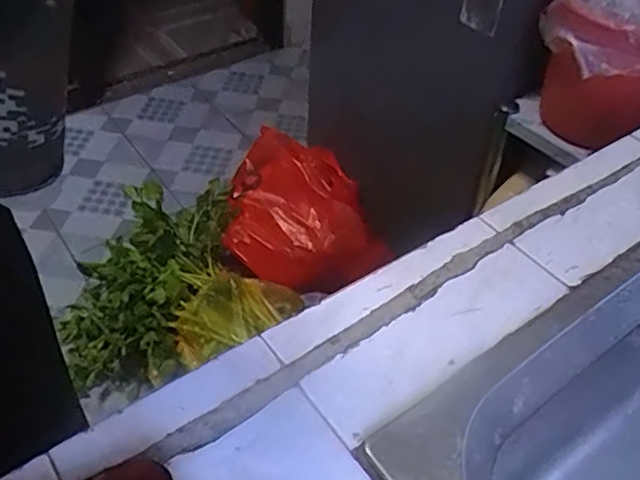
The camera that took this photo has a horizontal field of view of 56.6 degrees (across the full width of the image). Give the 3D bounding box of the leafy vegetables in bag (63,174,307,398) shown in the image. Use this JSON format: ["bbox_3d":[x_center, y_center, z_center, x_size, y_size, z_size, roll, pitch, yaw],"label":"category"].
[{"bbox_3d":[-0.311,0.100,1.192,0.415,0.191,0.380,-24,52,-25],"label":"leafy vegetables in bag"}]

